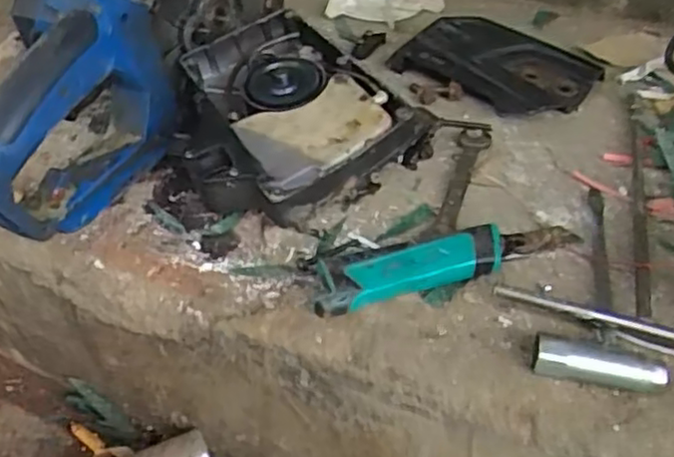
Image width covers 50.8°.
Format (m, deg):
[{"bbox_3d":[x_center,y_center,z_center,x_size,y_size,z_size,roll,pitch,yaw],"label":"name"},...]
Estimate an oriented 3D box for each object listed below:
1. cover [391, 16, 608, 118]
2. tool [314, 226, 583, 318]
[{"bbox_3d":[0.137,-0.142,0.613,0.155,0.029,0.085,25,47,26],"label":"cover"},{"bbox_3d":[0.071,0.020,0.452,0.177,0.023,0.028,-14,43,-15],"label":"tool"}]

